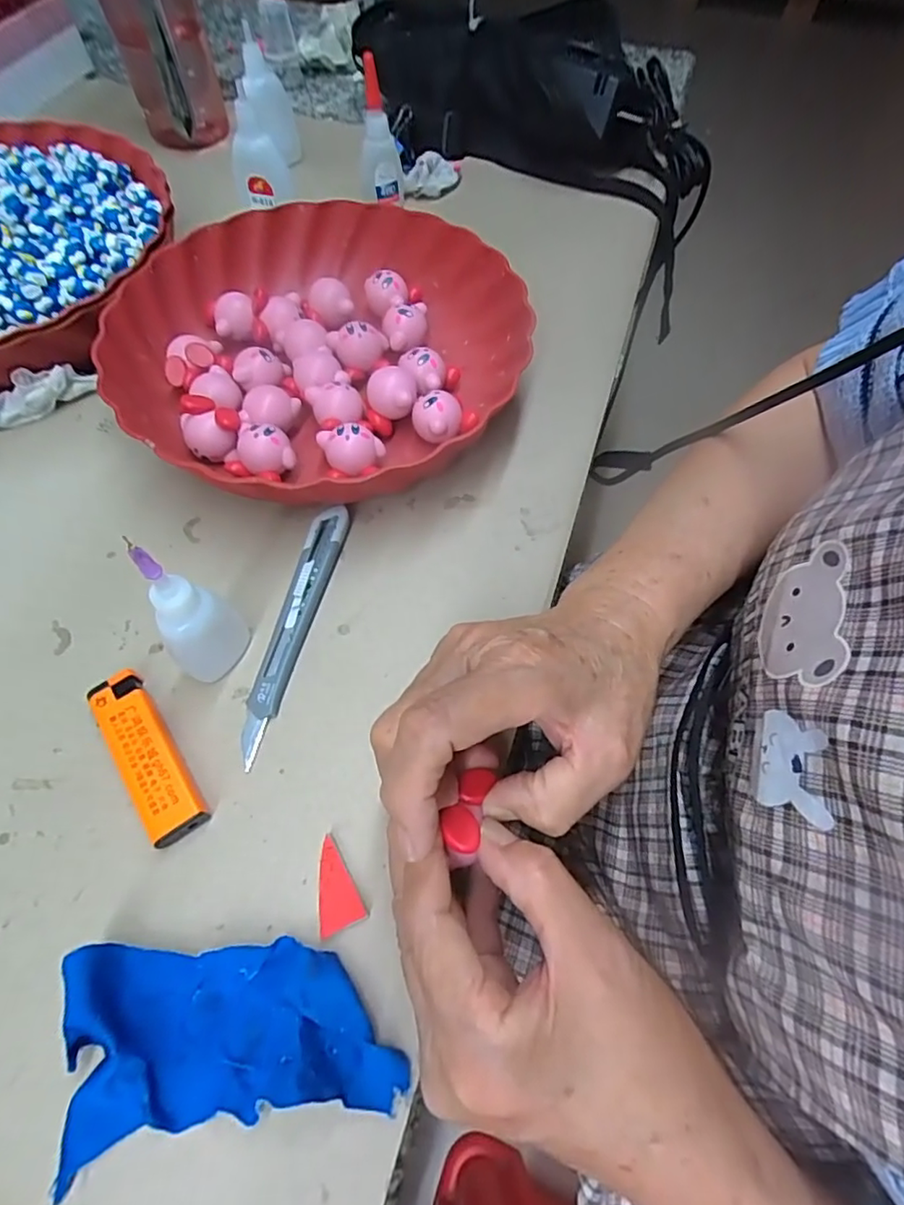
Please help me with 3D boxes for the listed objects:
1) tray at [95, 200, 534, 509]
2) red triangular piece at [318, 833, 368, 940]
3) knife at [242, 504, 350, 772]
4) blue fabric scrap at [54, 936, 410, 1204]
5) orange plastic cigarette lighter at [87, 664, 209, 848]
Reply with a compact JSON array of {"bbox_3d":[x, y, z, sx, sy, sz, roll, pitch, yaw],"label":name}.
[{"bbox_3d":[-0.079,-0.158,0.353,0.241,0.048,0.230,-30,65,-15],"label":"tray"},{"bbox_3d":[-0.050,0.115,0.230,0.018,0.006,0.033,-28,65,-14],"label":"red triangular piece"},{"bbox_3d":[-0.079,0.010,0.284,0.017,0.013,0.134,11,62,6],"label":"knife"},{"bbox_3d":[-0.076,0.151,0.200,0.111,0.023,0.059,-6,61,-3],"label":"blue fabric scrap"},{"bbox_3d":[-0.134,0.067,0.252,0.023,0.013,0.082,-33,66,-16],"label":"orange plastic cigarette lighter"}]

